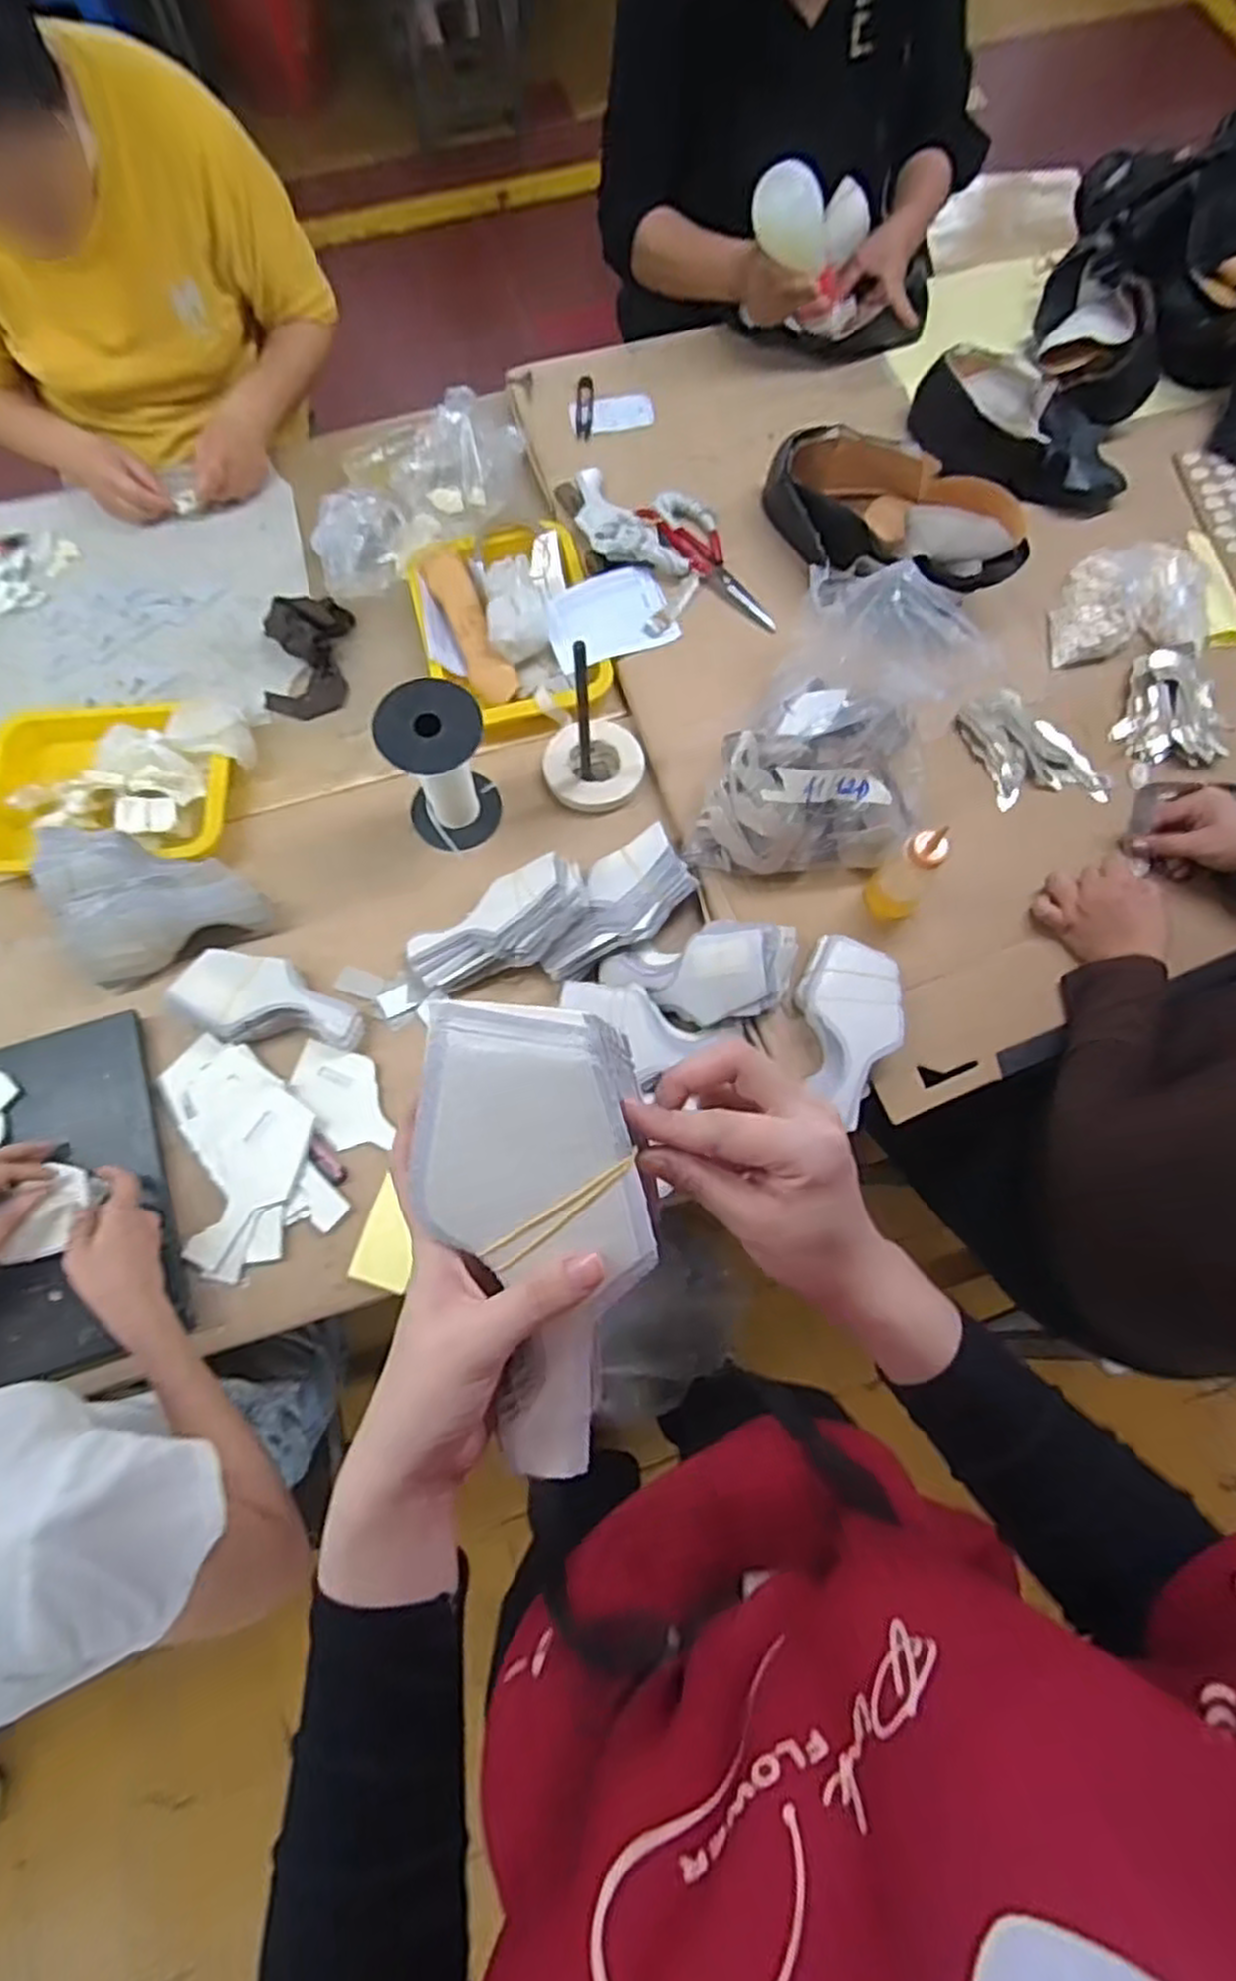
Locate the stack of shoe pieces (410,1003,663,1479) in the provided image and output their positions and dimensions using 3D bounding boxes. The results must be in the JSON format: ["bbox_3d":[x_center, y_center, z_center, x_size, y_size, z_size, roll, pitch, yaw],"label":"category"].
[{"bbox_3d":[-0.028,0.098,0.320,0.086,0.033,0.186,-9,93,-5],"label":"stack of shoe pieces"}]

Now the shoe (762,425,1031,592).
[{"bbox_3d":[0.286,-0.516,0.869,0.306,0.089,0.133,37,75,22],"label":"shoe"}]

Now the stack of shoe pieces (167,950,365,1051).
[{"bbox_3d":[-0.335,0.013,0.777,0.171,0.035,0.078,15,73,-12],"label":"stack of shoe pieces"}]

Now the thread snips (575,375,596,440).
[{"bbox_3d":[-0.041,-0.736,1.011,0.022,0.004,0.082,3,86,-1],"label":"thread snips"}]

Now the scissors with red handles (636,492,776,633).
[{"bbox_3d":[0.120,-0.504,0.930,0.205,0.027,0.073,43,77,11],"label":"scissors with red handles"}]

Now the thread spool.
[{"bbox_3d":[-0.174,-0.219,0.805,0.097,0.163,0.092,-21,74,-7],"label":"thread spool"}]

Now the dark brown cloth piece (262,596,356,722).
[{"bbox_3d":[-0.360,-0.383,0.918,0.104,0.054,0.130,-6,73,-3],"label":"dark brown cloth piece"}]

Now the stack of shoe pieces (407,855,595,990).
[{"bbox_3d":[-0.121,-0.063,0.796,0.187,0.047,0.093,-29,76,5],"label":"stack of shoe pieces"}]

